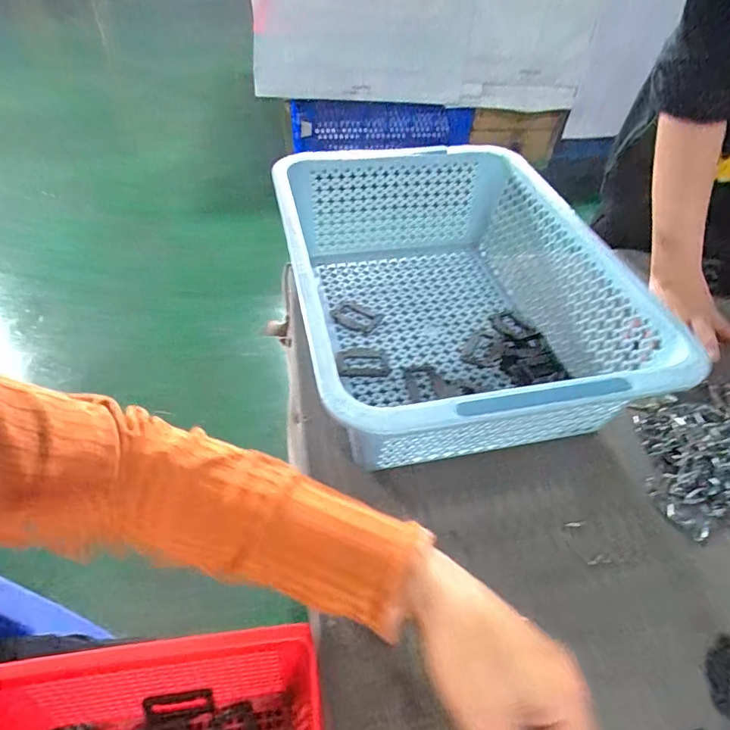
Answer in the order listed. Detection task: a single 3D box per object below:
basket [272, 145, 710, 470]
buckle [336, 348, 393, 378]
[{"bbox_3d":[0.076,-0.082,0.487,0.277,0.112,0.382,-6,47,-11],"label":"basket"},{"bbox_3d":[-0.002,-0.003,0.482,0.053,0.005,0.041,-3,47,-8],"label":"buckle"}]

